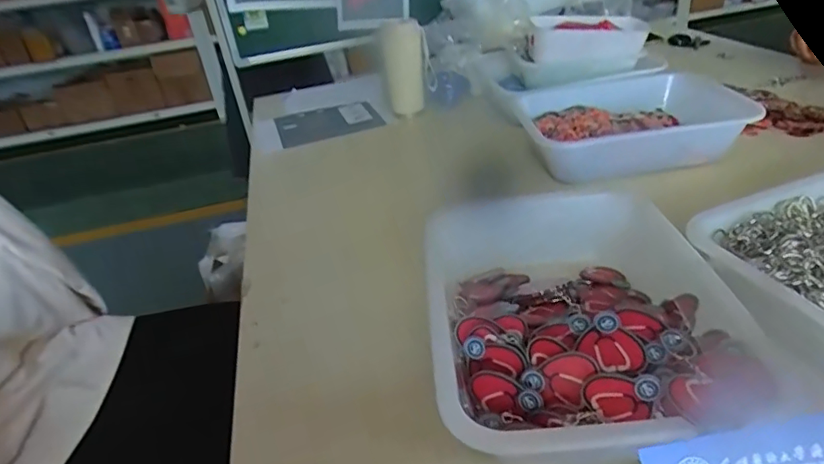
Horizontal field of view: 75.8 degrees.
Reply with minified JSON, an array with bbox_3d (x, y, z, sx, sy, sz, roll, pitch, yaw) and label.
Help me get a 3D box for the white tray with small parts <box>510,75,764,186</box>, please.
[{"bbox_3d":[0.334,-0.163,0.847,0.304,0.095,0.272,-7,31,1],"label":"white tray with small parts"}]

